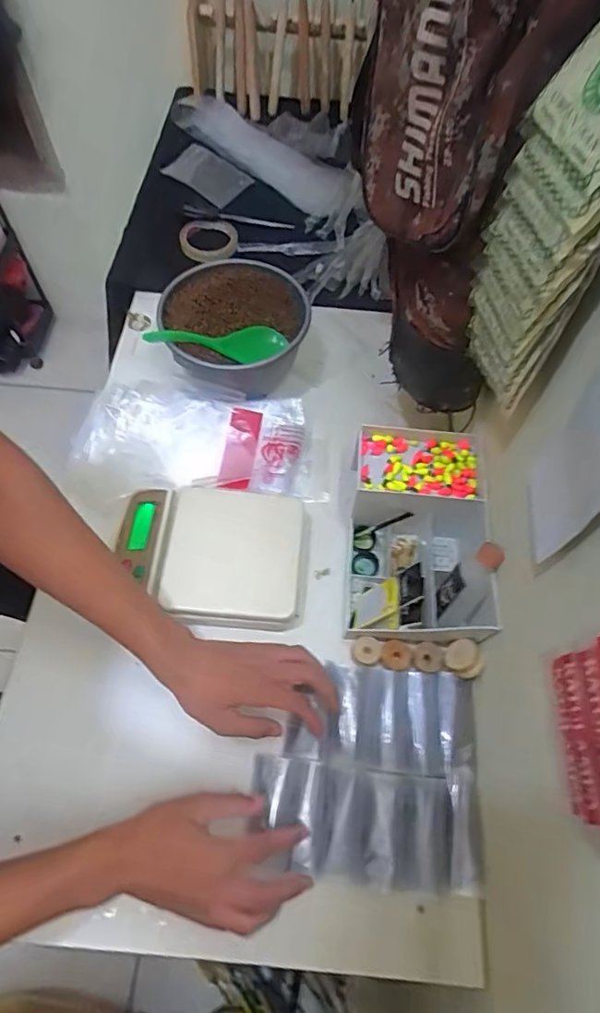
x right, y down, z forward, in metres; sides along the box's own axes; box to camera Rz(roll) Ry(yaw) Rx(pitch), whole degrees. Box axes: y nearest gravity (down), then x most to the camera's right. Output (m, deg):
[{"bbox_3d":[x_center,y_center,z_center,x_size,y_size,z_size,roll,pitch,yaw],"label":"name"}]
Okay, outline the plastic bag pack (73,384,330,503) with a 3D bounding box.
[{"bbox_3d":[-0.127,-0.083,0.674,0.305,0.036,0.147,4,62,-1],"label":"plastic bag pack"}]

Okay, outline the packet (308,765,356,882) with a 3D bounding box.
[{"bbox_3d":[0.029,0.308,0.504,0.040,0.017,0.091,7,62,1],"label":"packet"}]

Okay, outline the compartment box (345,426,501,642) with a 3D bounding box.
[{"bbox_3d":[0.139,0.034,0.598,0.154,0.086,0.232,6,62,1],"label":"compartment box"}]

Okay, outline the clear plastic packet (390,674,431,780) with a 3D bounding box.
[{"bbox_3d":[0.114,0.227,0.541,0.038,0.012,0.100,4,62,0],"label":"clear plastic packet"}]

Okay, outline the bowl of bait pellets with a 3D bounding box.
[{"bbox_3d":[-0.095,-0.237,0.707,0.175,0.096,0.191,1,62,-2],"label":"bowl of bait pellets"}]

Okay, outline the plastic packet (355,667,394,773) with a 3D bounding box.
[{"bbox_3d":[0.078,0.221,0.539,0.039,0.005,0.098,6,62,1],"label":"plastic packet"}]

